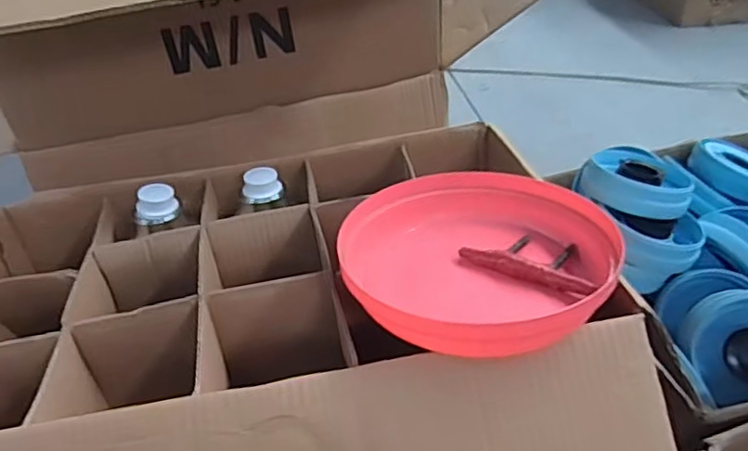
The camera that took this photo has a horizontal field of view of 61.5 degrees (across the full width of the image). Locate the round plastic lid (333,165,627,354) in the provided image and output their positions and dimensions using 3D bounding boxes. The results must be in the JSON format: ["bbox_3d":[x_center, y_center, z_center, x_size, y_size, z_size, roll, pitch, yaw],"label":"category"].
[{"bbox_3d":[0.094,0.026,0.565,0.235,0.051,0.235,-3,37,2],"label":"round plastic lid"}]

